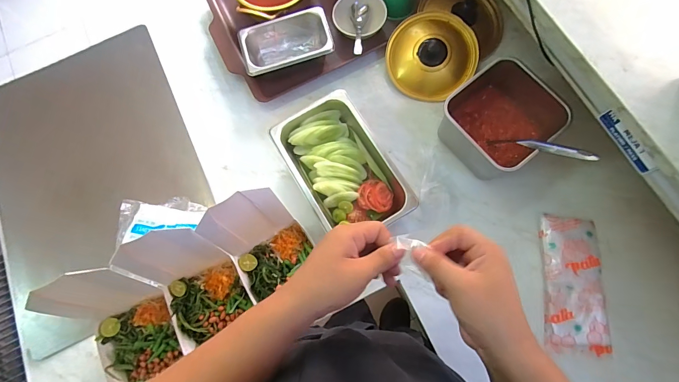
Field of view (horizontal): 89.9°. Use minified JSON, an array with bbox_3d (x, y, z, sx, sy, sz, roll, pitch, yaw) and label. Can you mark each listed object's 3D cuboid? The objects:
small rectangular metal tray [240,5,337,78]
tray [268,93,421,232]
[{"bbox_3d":[-0.105,-0.290,0.692,0.175,0.073,0.103,-17,74,-3],"label":"small rectangular metal tray"},{"bbox_3d":[0.002,-0.039,0.618,0.161,0.062,0.258,-28,75,-6],"label":"tray"}]

